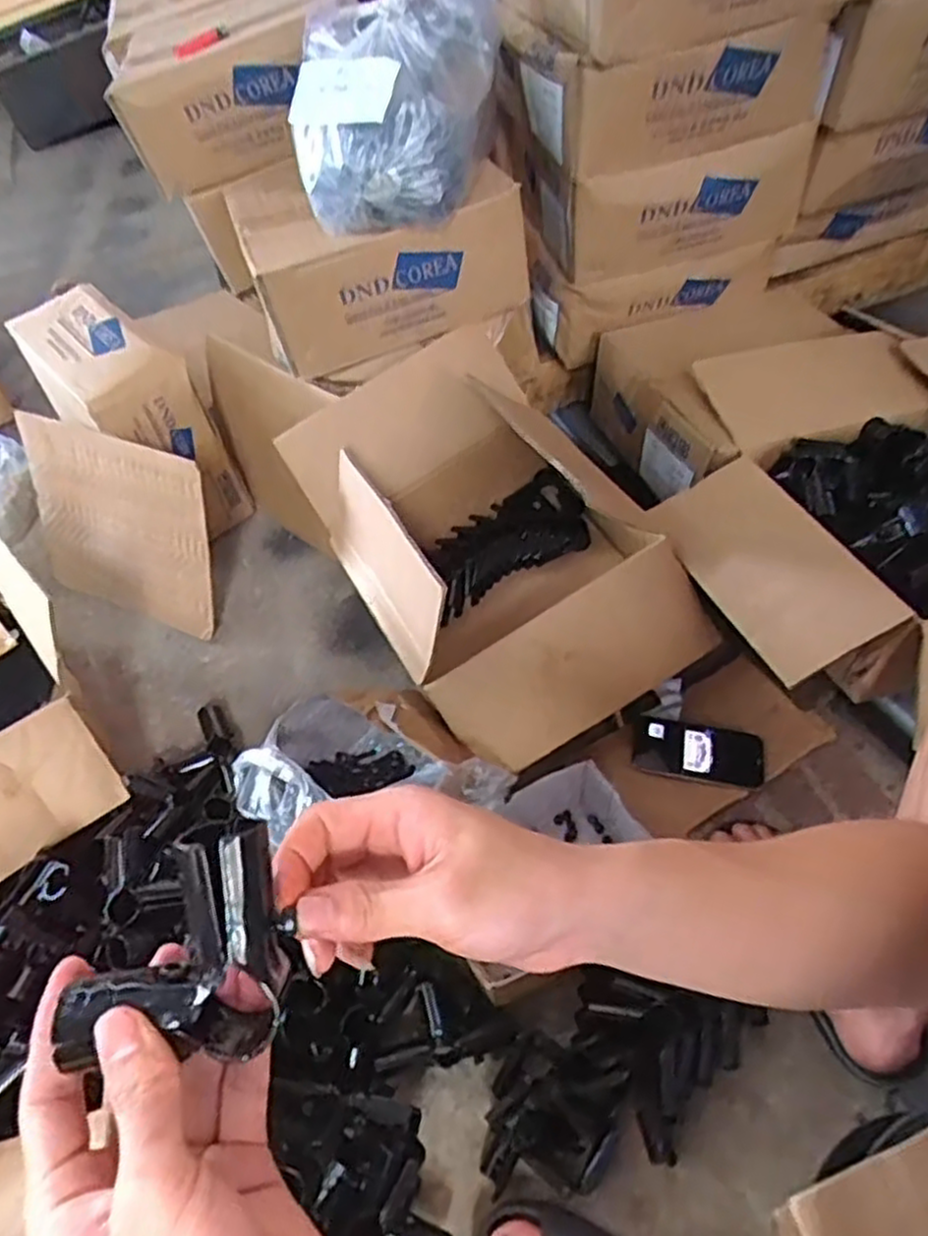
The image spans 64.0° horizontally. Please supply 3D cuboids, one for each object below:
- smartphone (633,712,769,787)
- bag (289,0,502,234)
[{"bbox_3d":[0.274,0.152,0.863,0.146,0.011,0.074,9,53,12],"label":"smartphone"},{"bbox_3d":[-0.079,-0.581,0.841,0.220,0.162,0.243,6,52,9],"label":"bag"}]

